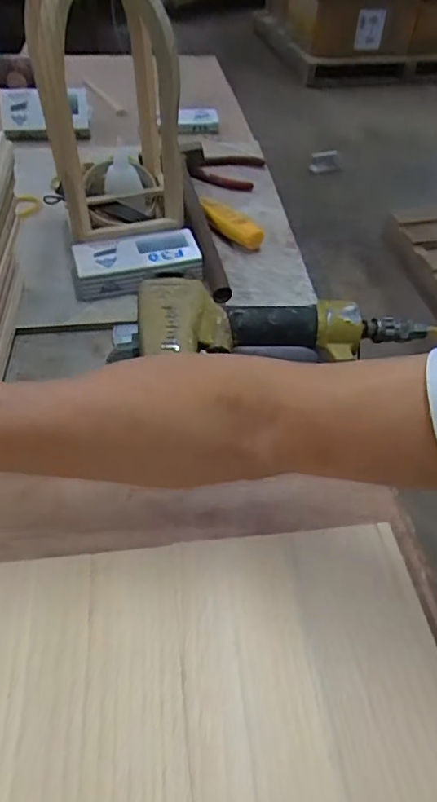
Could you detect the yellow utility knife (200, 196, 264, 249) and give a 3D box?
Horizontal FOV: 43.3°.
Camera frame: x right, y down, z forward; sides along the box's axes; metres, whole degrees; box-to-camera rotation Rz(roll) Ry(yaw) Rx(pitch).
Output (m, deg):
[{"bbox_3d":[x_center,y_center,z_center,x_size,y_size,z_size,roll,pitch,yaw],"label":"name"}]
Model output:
[{"bbox_3d":[0.011,-0.209,0.638,0.025,0.030,0.100,-29,54,-27],"label":"yellow utility knife"}]

